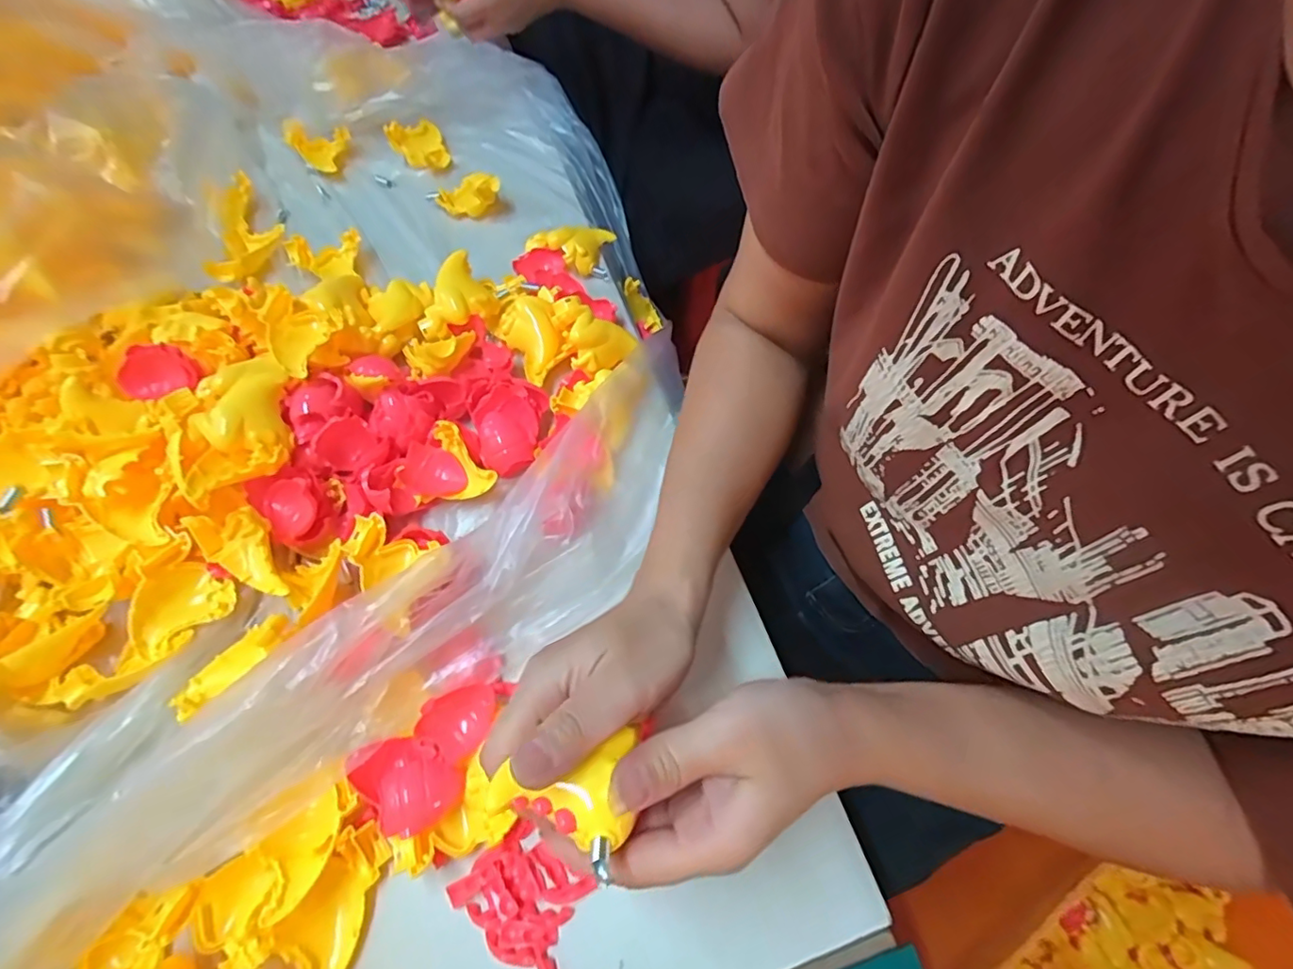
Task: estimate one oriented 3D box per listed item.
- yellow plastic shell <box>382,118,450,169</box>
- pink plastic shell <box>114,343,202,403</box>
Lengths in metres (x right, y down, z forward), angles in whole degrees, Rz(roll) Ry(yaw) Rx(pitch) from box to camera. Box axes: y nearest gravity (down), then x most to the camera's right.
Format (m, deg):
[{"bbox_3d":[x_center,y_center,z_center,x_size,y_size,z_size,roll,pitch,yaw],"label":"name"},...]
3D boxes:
[{"bbox_3d":[-0.233,-0.346,0.571,0.050,0.024,0.060,-22,65,-7],"label":"yellow plastic shell"},{"bbox_3d":[-0.348,-0.079,0.408,0.044,0.021,0.046,28,107,-20],"label":"pink plastic shell"}]

